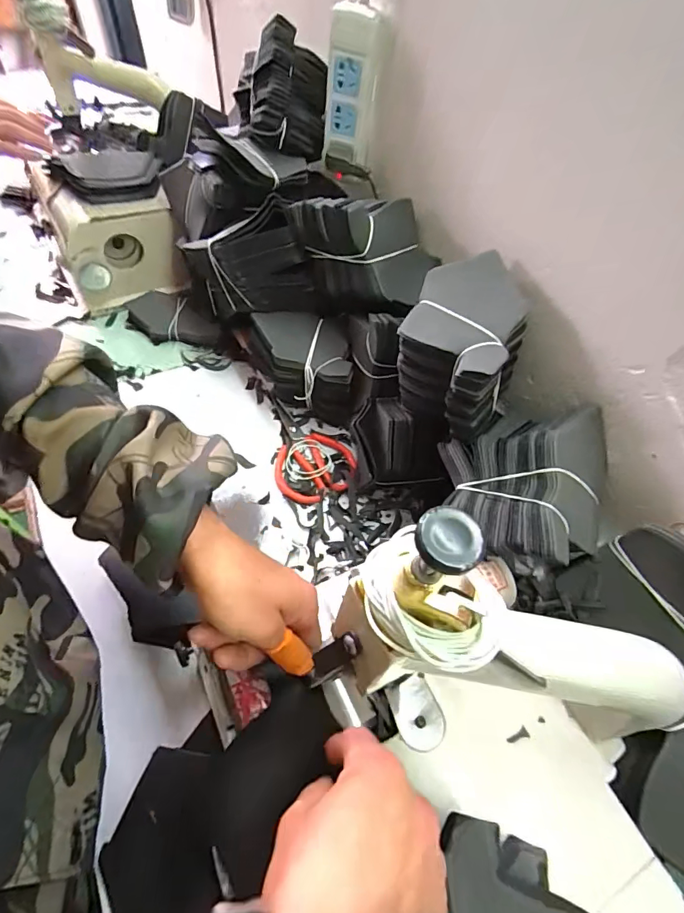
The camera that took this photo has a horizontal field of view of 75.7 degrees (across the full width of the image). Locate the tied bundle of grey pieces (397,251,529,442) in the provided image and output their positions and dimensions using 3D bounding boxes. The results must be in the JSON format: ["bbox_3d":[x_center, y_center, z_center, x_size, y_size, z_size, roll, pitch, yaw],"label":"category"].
[{"bbox_3d":[0.121,-0.113,0.452,0.111,0.099,0.158,20,58,13],"label":"tied bundle of grey pieces"}]

